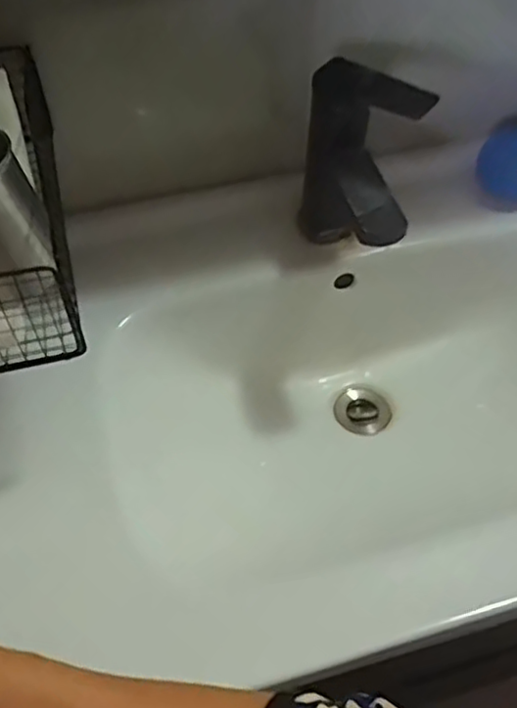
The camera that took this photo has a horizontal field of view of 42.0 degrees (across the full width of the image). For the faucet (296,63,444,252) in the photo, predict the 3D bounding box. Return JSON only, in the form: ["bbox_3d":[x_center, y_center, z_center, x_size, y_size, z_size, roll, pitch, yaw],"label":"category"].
[{"bbox_3d":[0.099,-0.147,0.601,0.086,0.174,0.140,-16,54,-13],"label":"faucet"}]

